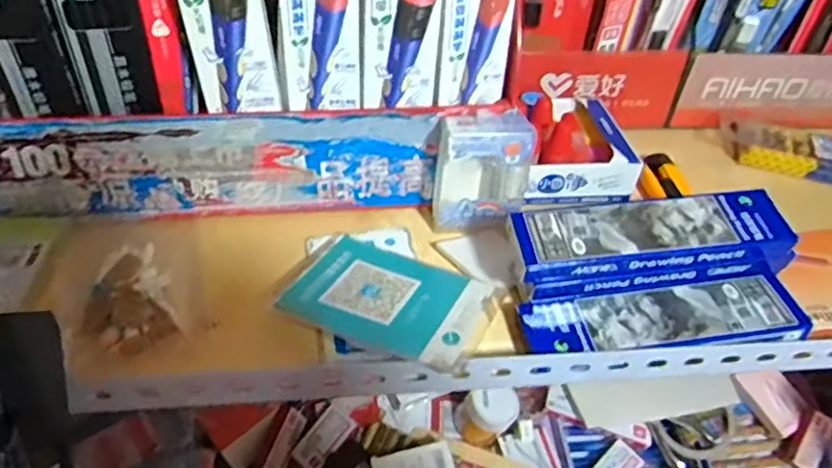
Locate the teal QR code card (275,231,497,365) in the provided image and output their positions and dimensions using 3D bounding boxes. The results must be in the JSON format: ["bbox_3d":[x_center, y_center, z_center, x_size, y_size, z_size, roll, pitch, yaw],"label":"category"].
[{"bbox_3d":[-0.018,0.040,0.387,0.125,0.006,0.090,17,34,18],"label":"teal QR code card"}]

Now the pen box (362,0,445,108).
[{"bbox_3d":[-0.007,-0.143,0.369,0.050,0.126,0.026,3,43,-2],"label":"pen box"}]

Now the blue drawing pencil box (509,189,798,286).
[{"bbox_3d":[0.156,0.001,0.390,0.179,0.023,0.053,-6,64,-5],"label":"blue drawing pencil box"}]

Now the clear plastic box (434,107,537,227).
[{"bbox_3d":[0.049,-0.051,0.434,0.067,0.080,0.041,1,43,-4],"label":"clear plastic box"}]

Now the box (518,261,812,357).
[{"bbox_3d":[0.159,0.049,0.377,0.173,0.025,0.054,-1,43,-6],"label":"box"}]

